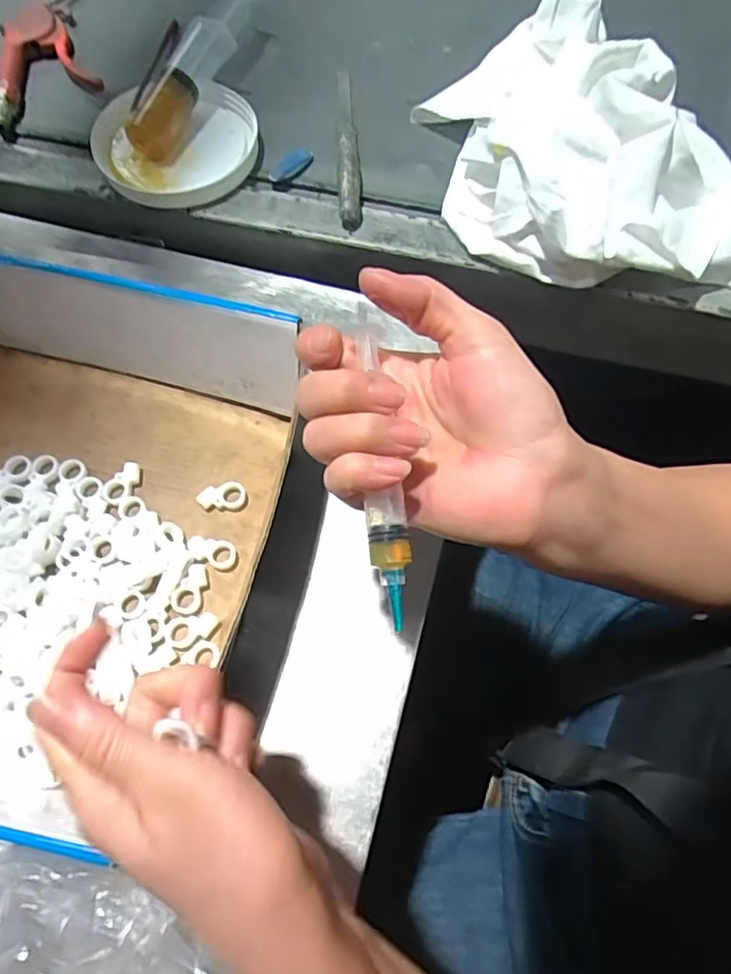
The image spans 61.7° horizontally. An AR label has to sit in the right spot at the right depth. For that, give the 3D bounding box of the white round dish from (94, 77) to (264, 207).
[{"bbox_3d":[-0.148,-0.269,0.478,0.120,0.021,0.114,0,67,-1],"label":"white round dish"}]

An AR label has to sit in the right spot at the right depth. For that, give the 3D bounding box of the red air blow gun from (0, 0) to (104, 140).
[{"bbox_3d":[-0.266,-0.385,0.526,0.091,0.028,0.202,0,65,-1],"label":"red air blow gun"}]

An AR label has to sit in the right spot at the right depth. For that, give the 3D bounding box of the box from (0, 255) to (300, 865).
[{"bbox_3d":[-0.207,0.017,0.358,0.275,0.085,0.296,13,66,5],"label":"box"}]

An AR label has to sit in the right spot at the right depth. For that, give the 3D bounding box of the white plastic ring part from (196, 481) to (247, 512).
[{"bbox_3d":[-0.092,0.007,0.395,0.029,0.007,0.019,-3,67,-2],"label":"white plastic ring part"}]

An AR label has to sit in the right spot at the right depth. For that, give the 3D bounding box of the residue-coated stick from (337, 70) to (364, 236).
[{"bbox_3d":[-0.014,-0.270,0.484,0.017,0.016,0.171,-2,67,-2],"label":"residue-coated stick"}]

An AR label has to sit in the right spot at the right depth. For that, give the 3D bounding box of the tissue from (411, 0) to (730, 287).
[{"bbox_3d":[0.157,-0.257,0.444,0.191,0.068,0.254,-9,68,-5],"label":"tissue"}]

